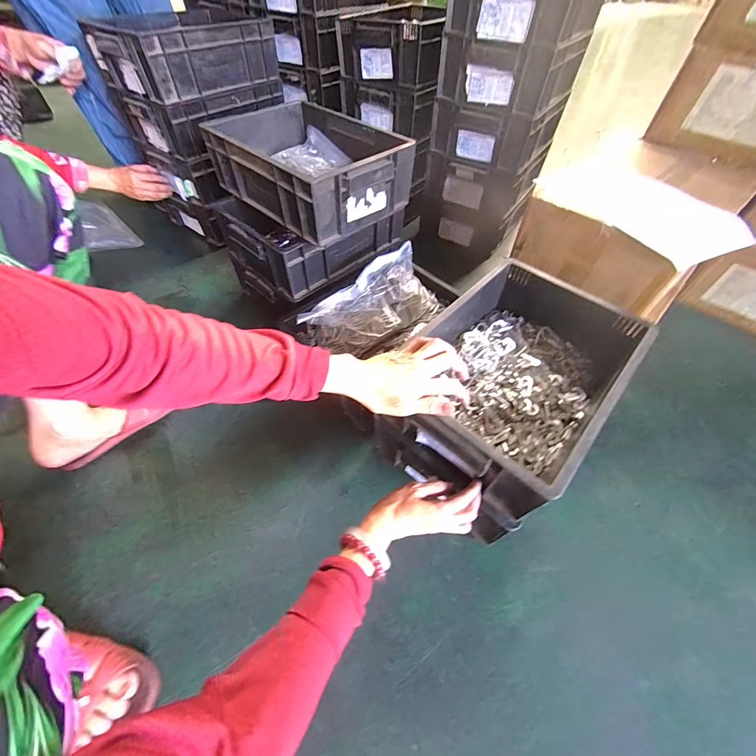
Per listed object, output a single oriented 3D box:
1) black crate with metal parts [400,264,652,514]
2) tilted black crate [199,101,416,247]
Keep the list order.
[{"bbox_3d":[0.198,-0.005,0.500,0.243,0.123,0.347,36,58,25],"label":"black crate with metal parts"},{"bbox_3d":[-0.138,-0.422,0.674,0.360,0.115,0.255,38,59,25],"label":"tilted black crate"}]

